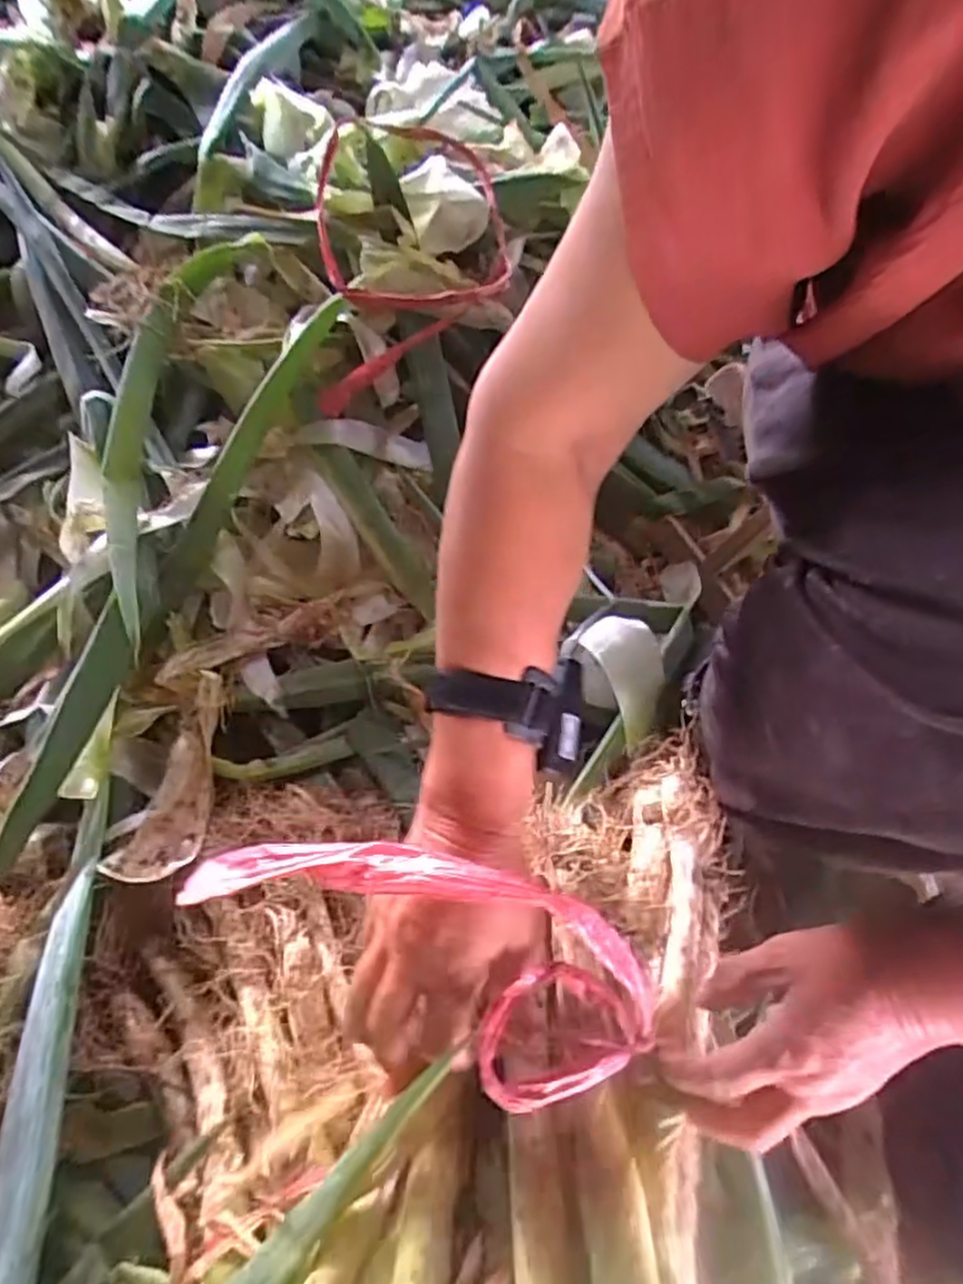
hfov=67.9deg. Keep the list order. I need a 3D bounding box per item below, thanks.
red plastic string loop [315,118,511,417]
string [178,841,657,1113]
[{"bbox_3d":[-0.069,-0.408,0.727,0.190,0.093,0.353,-4,64,-4],"label":"red plastic string loop"},{"bbox_3d":[-0.035,0.150,0.352,0.247,0.056,0.088,18,65,9],"label":"string"}]

